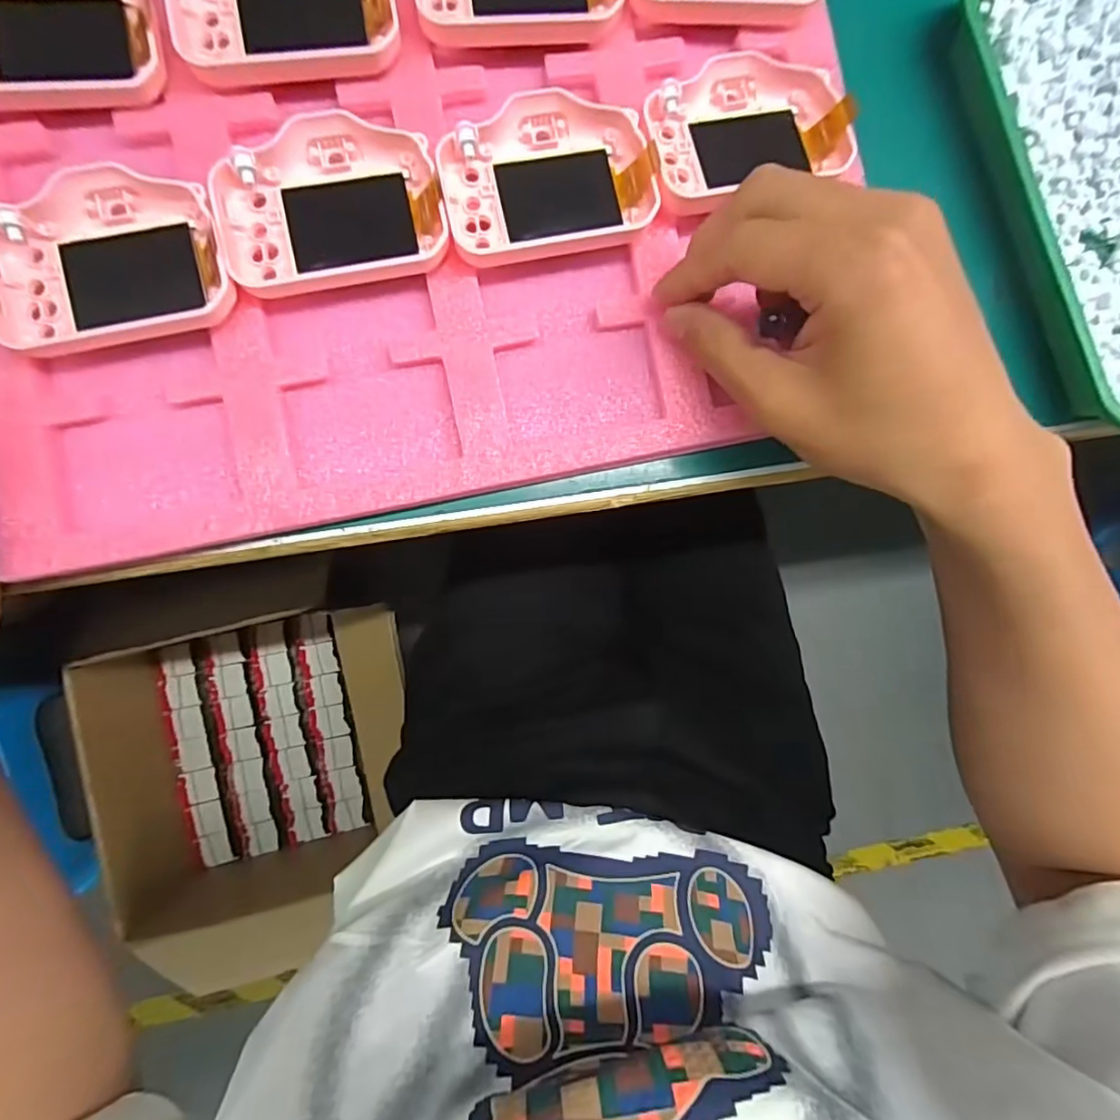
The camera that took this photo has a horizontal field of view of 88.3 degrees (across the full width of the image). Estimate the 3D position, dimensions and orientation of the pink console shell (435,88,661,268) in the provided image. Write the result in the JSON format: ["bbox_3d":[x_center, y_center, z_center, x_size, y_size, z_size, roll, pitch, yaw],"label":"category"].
[{"bbox_3d":[-0.005,-0.154,0.232,0.083,0.011,0.059,-12,90,-6],"label":"pink console shell"}]

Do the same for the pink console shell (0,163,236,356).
[{"bbox_3d":[-0.168,-0.112,0.215,0.082,0.016,0.057,-16,91,-6],"label":"pink console shell"}]

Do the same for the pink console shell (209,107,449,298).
[{"bbox_3d":[-0.089,-0.139,0.223,0.082,0.013,0.058,-14,90,-6],"label":"pink console shell"}]

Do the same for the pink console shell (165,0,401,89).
[{"bbox_3d":[-0.107,-0.221,0.226,0.082,0.016,0.058,-9,90,-6],"label":"pink console shell"}]

